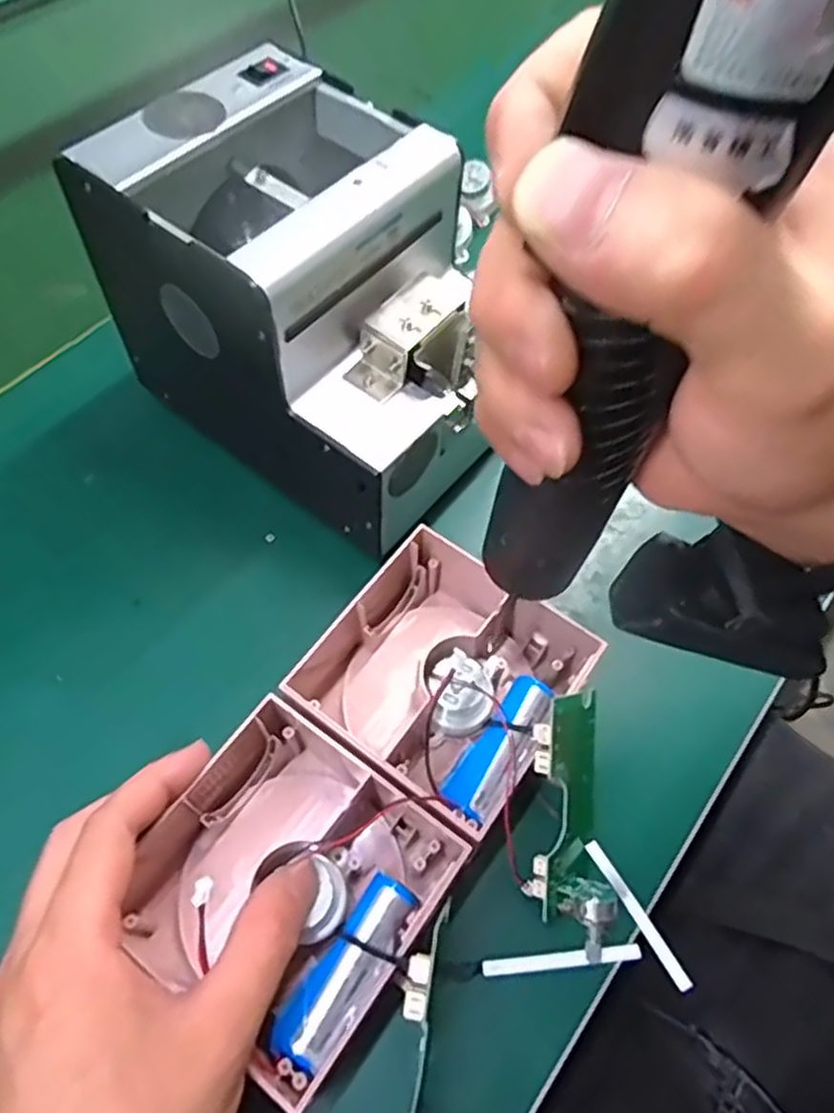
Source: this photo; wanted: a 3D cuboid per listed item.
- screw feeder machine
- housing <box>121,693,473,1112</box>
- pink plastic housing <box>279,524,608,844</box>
[{"bbox_3d":[-0.046,-0.119,0.365,0.178,0.158,0.127,35,65,18],"label":"screw feeder machine"},{"bbox_3d":[-0.052,0.124,0.280,0.107,0.049,0.100,33,64,18],"label":"housing"},{"bbox_3d":[0.010,0.050,0.328,0.109,0.047,0.109,32,64,17],"label":"pink plastic housing"}]

